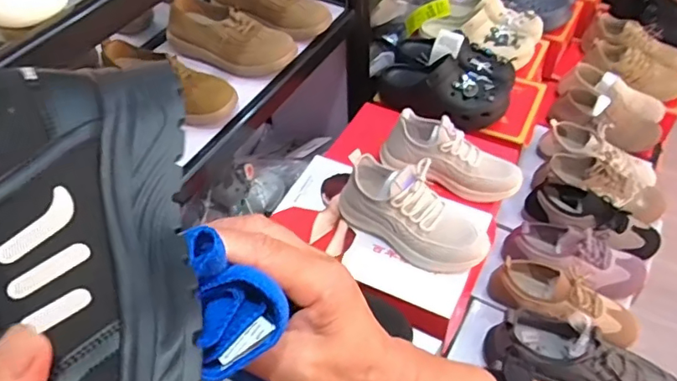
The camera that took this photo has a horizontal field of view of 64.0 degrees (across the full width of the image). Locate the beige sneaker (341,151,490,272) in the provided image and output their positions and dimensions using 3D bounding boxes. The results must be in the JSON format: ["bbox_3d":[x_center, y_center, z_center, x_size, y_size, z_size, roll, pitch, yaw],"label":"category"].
[{"bbox_3d":[0.109,0.038,0.796,0.221,0.130,0.084,29,56,25],"label":"beige sneaker"}]

